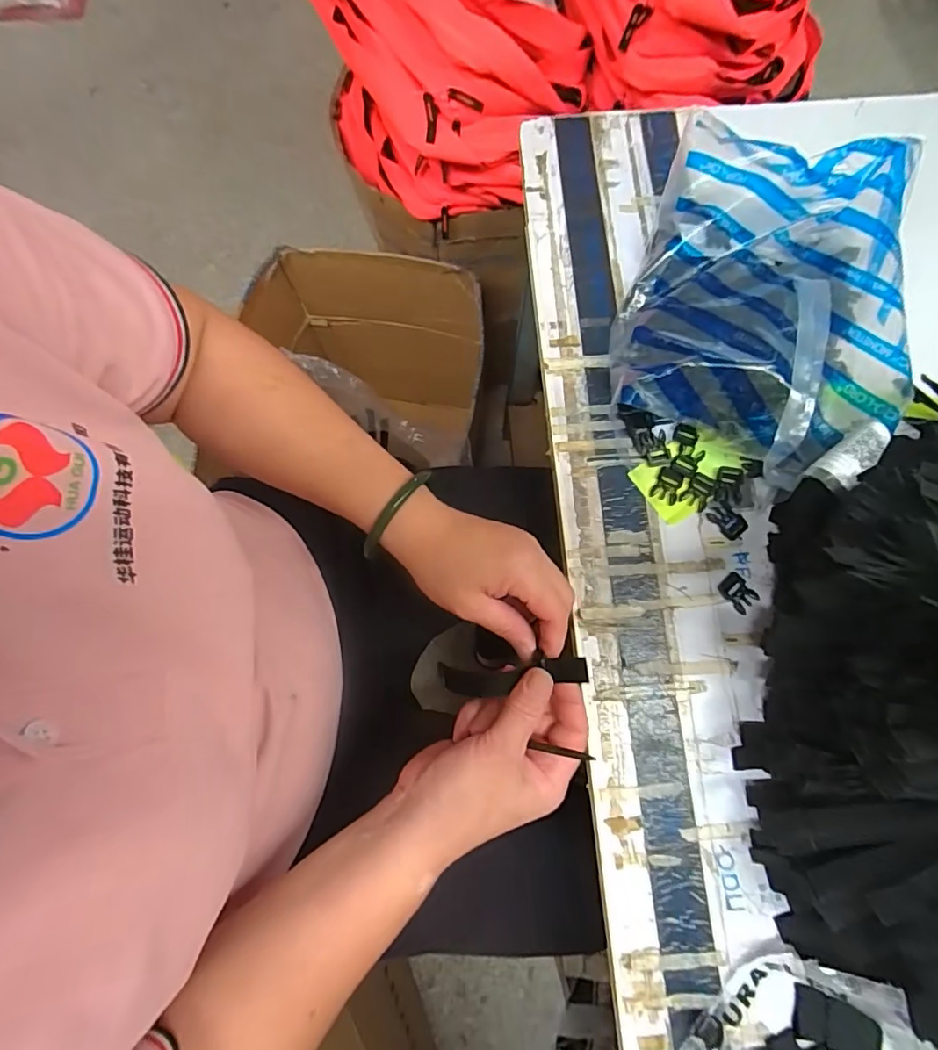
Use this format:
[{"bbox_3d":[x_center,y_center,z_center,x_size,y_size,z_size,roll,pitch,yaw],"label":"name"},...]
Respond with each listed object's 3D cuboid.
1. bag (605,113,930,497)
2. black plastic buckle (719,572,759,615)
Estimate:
[{"bbox_3d":[0.244,-0.183,0.435,0.211,0.111,0.289,21,76,6],"label":"bag"},{"bbox_3d":[0.222,0.056,0.425,0.022,0.004,0.029,-38,78,-9],"label":"black plastic buckle"}]

